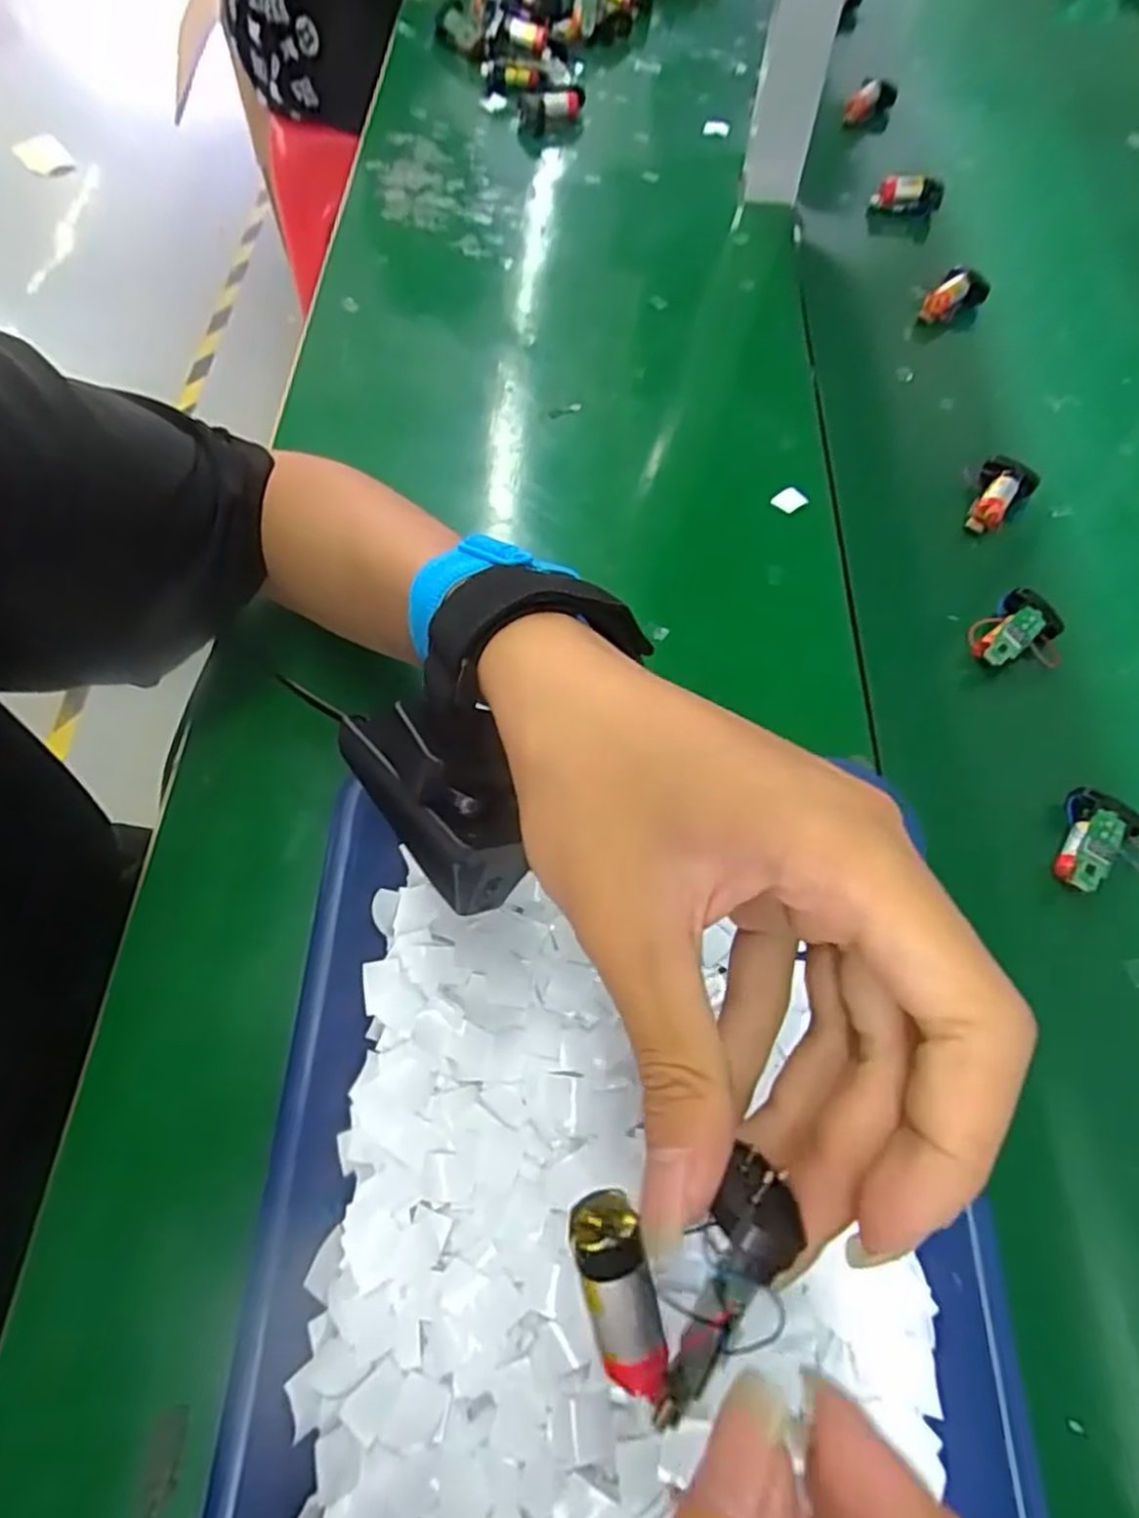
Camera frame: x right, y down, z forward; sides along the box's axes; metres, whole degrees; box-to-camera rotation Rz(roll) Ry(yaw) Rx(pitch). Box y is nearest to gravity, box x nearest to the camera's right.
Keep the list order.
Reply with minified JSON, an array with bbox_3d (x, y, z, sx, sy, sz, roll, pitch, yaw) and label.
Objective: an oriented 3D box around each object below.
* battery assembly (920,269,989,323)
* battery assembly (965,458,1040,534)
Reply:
[{"bbox_3d":[0.279,-0.337,0.555,0.053,0.022,0.023,-34,69,-16],"label":"battery assembly"},{"bbox_3d":[0.260,-0.160,0.467,0.032,0.020,0.048,36,69,15],"label":"battery assembly"}]

